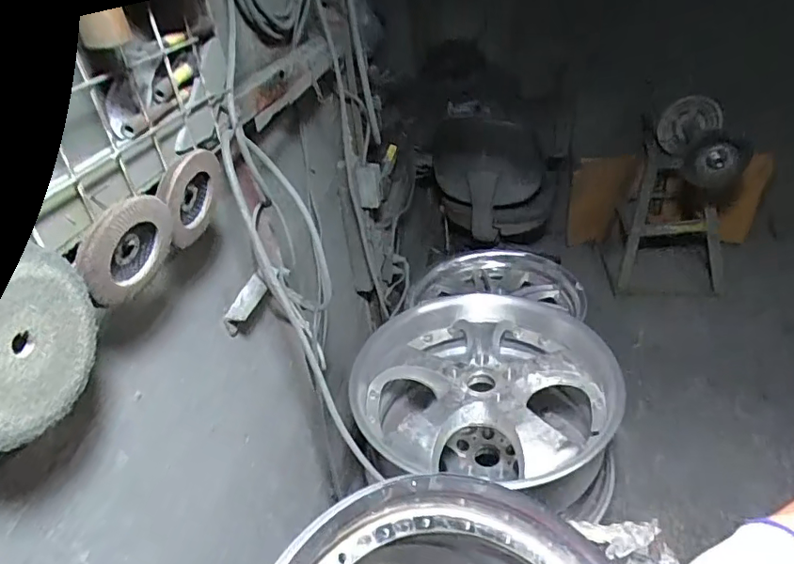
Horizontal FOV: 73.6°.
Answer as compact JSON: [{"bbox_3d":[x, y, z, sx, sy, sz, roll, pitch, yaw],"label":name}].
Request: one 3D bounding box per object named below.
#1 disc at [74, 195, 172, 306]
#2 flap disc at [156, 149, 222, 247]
[{"bbox_3d":[-0.223,-0.030,0.444,0.012,0.083,0.098,24,47,11],"label":"disc"},{"bbox_3d":[-0.207,-0.080,0.529,0.023,0.098,0.101,14,34,4],"label":"flap disc"}]

